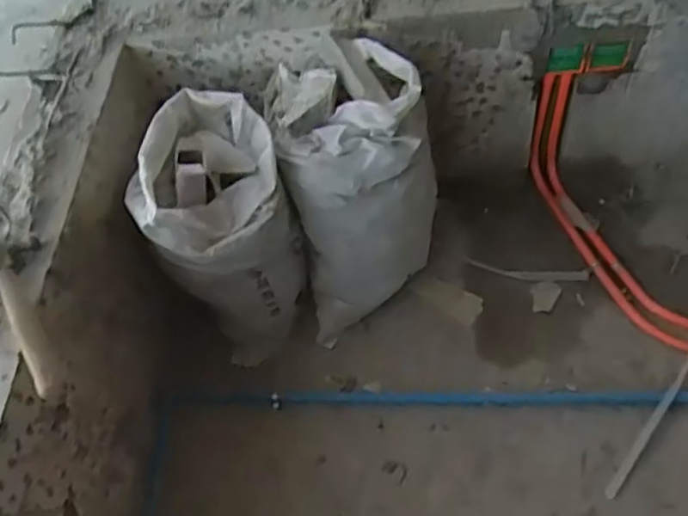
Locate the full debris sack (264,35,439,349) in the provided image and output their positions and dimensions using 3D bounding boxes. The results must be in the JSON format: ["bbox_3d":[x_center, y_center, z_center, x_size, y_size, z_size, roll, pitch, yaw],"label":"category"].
[{"bbox_3d":[0.027,-0.145,1.411,0.291,0.499,0.395,-14,56,-3],"label":"full debris sack"}]

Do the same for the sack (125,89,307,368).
[{"bbox_3d":[-0.247,-0.057,1.383,0.279,0.452,0.371,-16,56,-4],"label":"sack"}]

